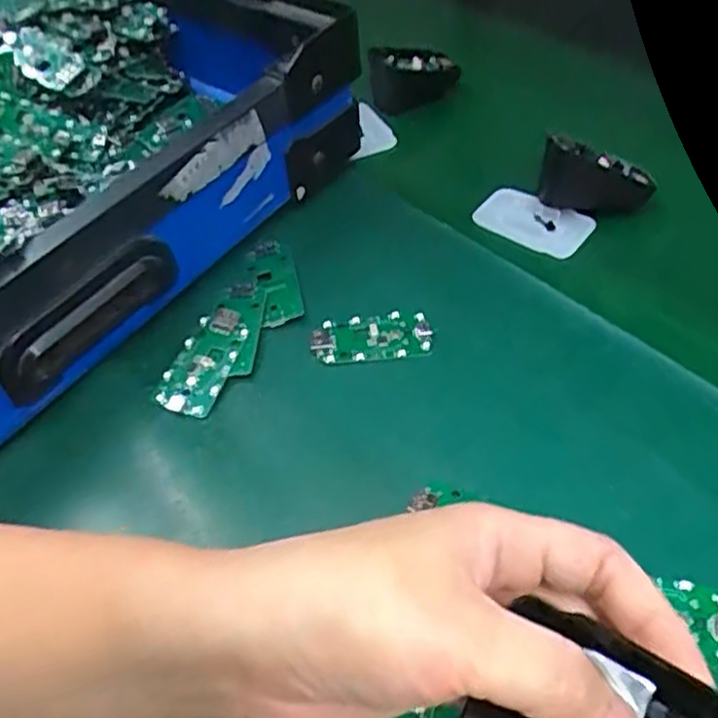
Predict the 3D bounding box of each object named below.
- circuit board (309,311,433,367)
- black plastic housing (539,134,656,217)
[{"bbox_3d":[0.007,-0.011,0.383,0.063,0.006,0.030,-10,49,-2],"label":"circuit board"},{"bbox_3d":[0.149,-0.116,0.448,0.066,0.036,0.037,-3,49,4],"label":"black plastic housing"}]

